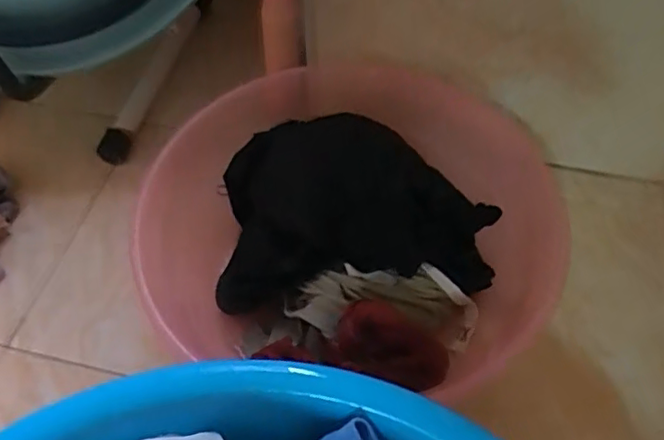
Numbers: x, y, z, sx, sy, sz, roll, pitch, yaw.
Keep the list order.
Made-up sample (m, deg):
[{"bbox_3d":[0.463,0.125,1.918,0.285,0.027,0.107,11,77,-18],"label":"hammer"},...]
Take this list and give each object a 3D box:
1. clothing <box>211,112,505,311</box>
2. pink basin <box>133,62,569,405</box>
[{"bbox_3d":[0.015,-0.014,0.589,0.261,0.078,0.179,-9,55,-6],"label":"clothing"},{"bbox_3d":[0.023,-0.005,0.579,0.351,0.122,0.332,14,56,11],"label":"pink basin"}]

